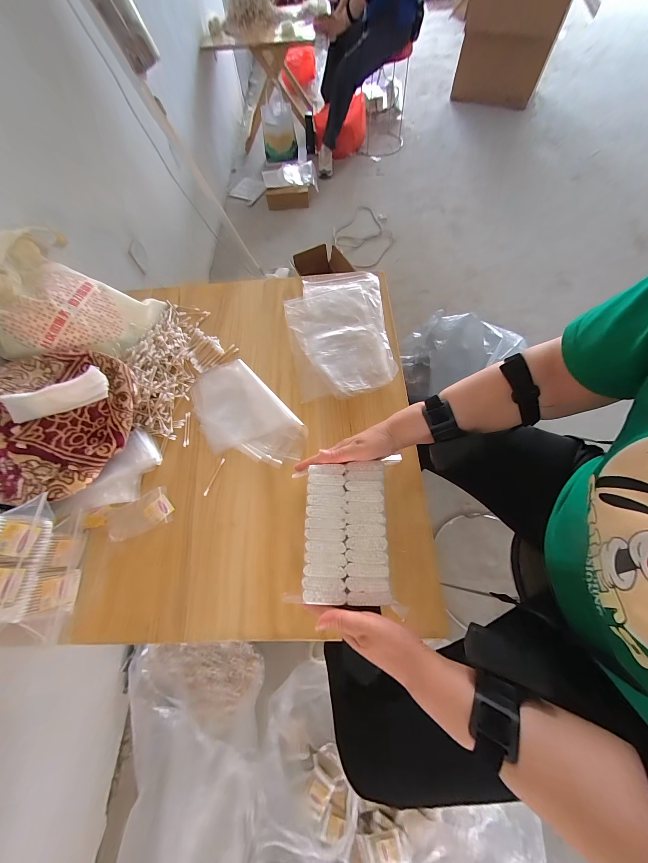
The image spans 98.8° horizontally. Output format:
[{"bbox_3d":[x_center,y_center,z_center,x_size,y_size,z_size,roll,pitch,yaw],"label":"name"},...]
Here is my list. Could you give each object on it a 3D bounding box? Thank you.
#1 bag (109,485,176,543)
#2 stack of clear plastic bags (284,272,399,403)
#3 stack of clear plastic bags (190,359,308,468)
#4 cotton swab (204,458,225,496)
[{"bbox_3d":[-0.326,0.145,0.493,0.109,0.006,0.067,-19,65,-5],"label":"bag"},{"bbox_3d":[0.034,-0.240,0.629,0.222,0.022,0.351,-10,67,-1],"label":"stack of clear plastic bags"},{"bbox_3d":[-0.165,-0.031,0.558,0.153,0.012,0.274,-40,69,-14],"label":"stack of clear plastic bags"},{"bbox_3d":[-0.202,0.083,0.513,0.006,0.004,0.073,18,69,10],"label":"cotton swab"}]

